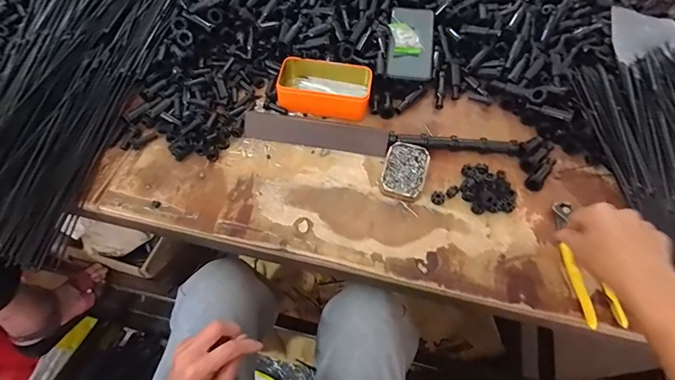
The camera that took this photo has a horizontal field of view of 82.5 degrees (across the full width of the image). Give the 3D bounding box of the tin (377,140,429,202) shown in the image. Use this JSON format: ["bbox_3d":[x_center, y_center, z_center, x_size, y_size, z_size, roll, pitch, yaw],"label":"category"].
[{"bbox_3d":[0.097,-0.025,0.562,0.059,0.026,0.091,17,60,6],"label":"tin"}]

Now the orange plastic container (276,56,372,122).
[{"bbox_3d":[-0.022,-0.165,0.626,0.149,0.046,0.081,10,59,2],"label":"orange plastic container"}]

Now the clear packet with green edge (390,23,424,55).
[{"bbox_3d":[0.117,-0.260,0.656,0.045,0.018,0.069,-3,60,-6],"label":"clear packet with green edge"}]

